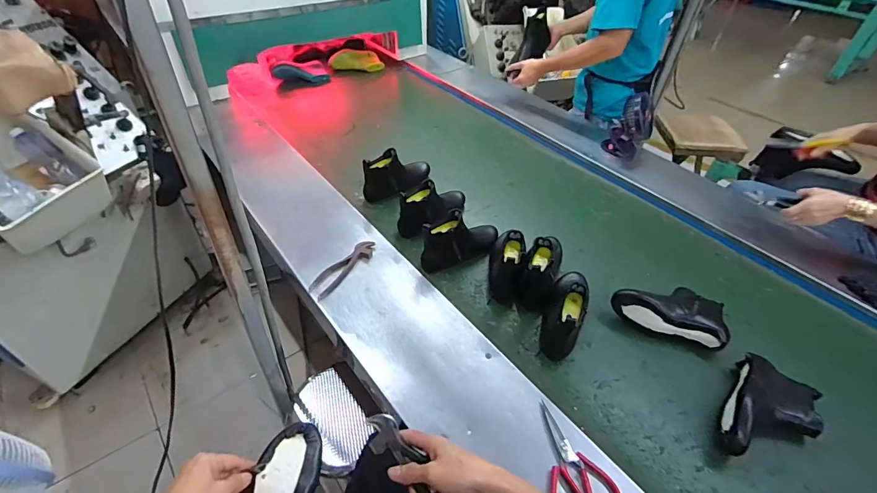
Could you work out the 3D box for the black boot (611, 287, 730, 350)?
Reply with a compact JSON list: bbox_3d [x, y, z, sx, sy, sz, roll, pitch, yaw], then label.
[{"bbox_3d":[0.499,0.127,0.912,0.231,0.091,0.130,16,44,13],"label":"black boot"}]

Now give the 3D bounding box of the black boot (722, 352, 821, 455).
[{"bbox_3d":[0.594,0.302,0.750,0.143,0.057,0.212,27,48,23],"label":"black boot"}]

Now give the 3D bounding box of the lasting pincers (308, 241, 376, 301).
[{"bbox_3d":[-0.214,0.046,0.970,0.054,0.013,0.201,26,47,23],"label":"lasting pincers"}]

